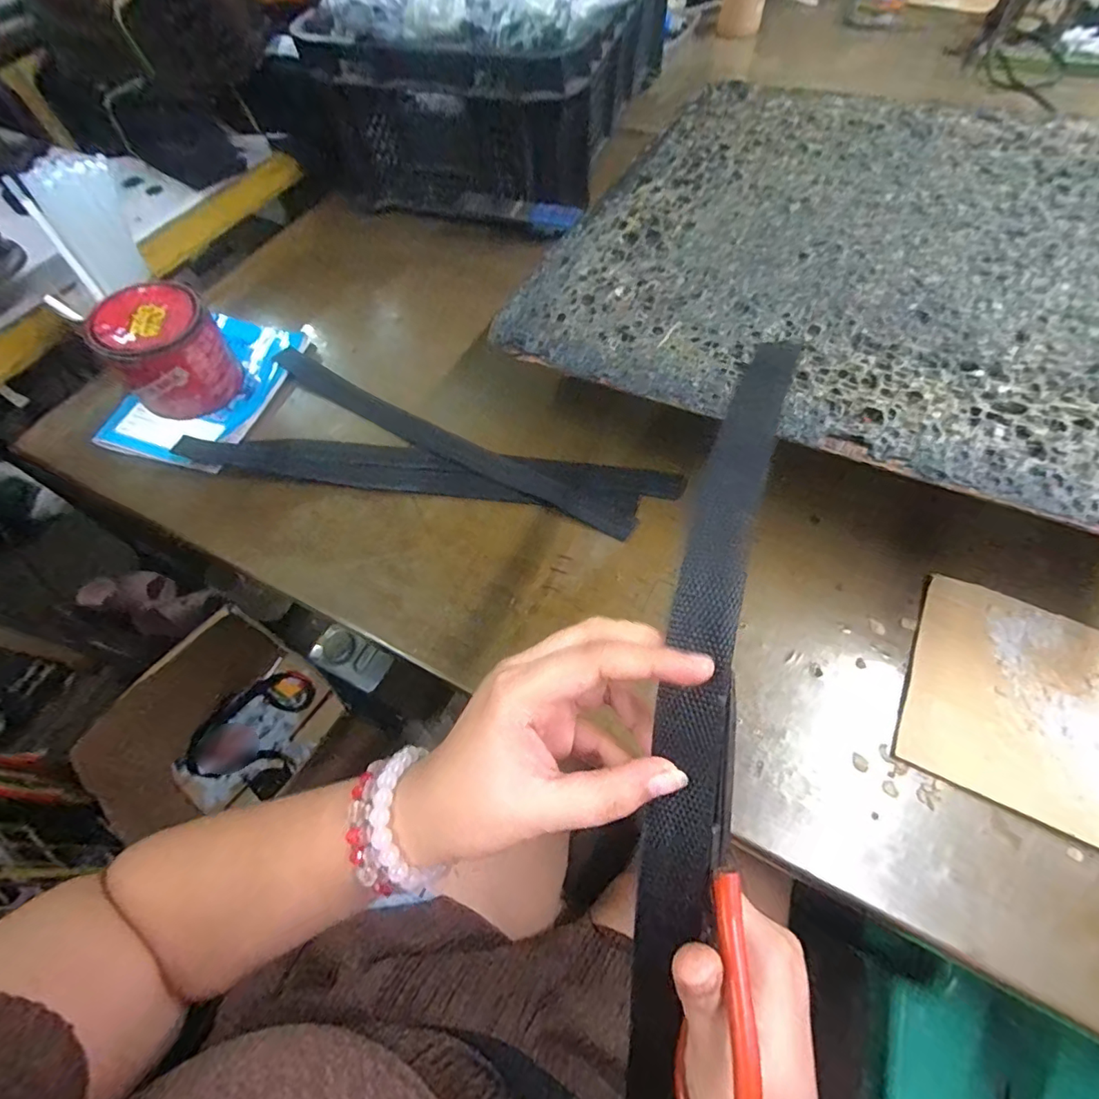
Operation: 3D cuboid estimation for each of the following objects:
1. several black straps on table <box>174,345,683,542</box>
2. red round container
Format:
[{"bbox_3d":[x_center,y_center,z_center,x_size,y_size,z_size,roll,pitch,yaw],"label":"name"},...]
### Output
[{"bbox_3d":[-0.121,-0.085,0.508,0.457,0.021,0.155,19,62,14],"label":"several black straps on table"},{"bbox_3d":[-0.392,-0.200,0.532,0.091,0.101,0.103,39,70,21],"label":"red round container"}]

